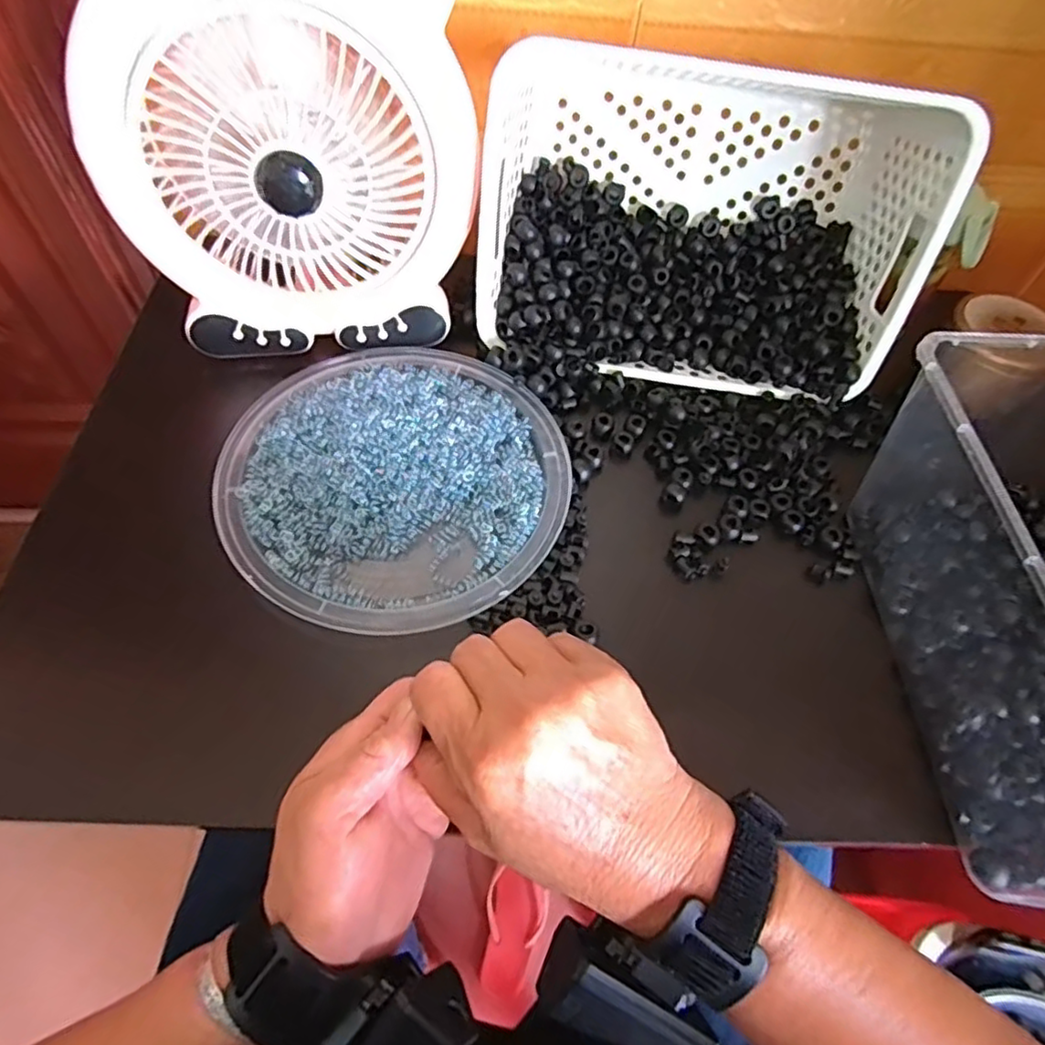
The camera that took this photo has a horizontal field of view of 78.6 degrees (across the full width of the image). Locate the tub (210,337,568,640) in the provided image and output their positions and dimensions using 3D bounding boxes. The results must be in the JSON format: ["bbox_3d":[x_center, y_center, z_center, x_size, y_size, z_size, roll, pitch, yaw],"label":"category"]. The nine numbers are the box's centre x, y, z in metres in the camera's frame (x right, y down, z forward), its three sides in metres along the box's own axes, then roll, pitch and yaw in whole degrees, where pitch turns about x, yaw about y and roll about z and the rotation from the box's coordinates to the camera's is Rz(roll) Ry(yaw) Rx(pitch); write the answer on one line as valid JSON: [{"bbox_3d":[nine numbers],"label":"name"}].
[{"bbox_3d":[-0.088,-0.040,0.448,0.227,0.026,0.234,2,58,-3],"label":"tub"}]

